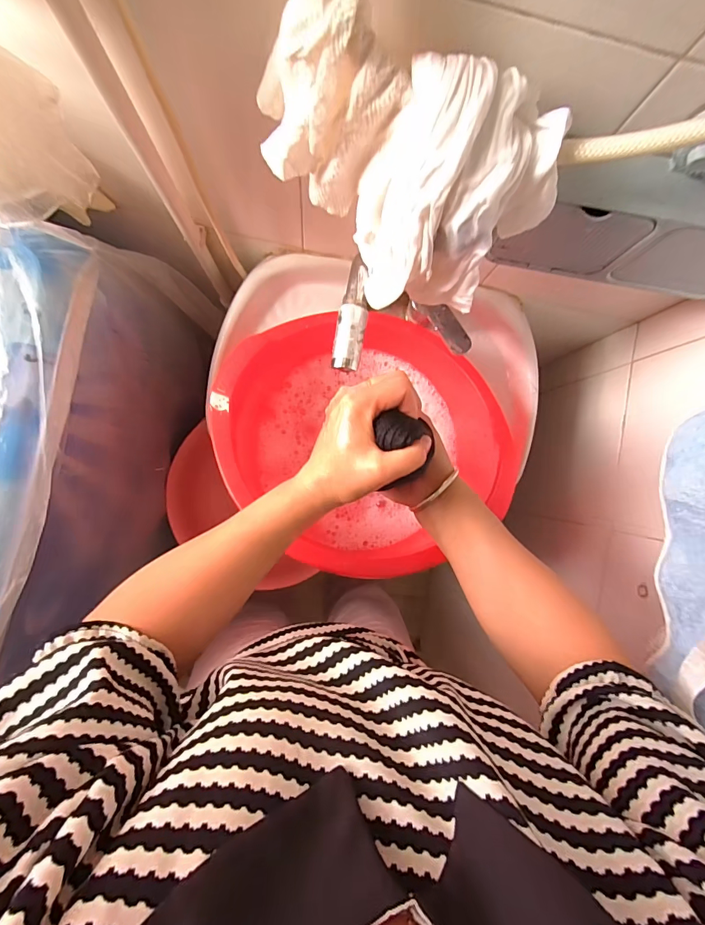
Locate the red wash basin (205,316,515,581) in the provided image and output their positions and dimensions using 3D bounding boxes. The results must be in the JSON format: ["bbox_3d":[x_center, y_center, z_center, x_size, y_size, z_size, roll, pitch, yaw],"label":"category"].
[{"bbox_3d":[0.012,-0.047,0.531,0.336,0.153,0.322,0,89,-5],"label":"red wash basin"}]

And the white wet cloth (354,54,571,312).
[{"bbox_3d":[0.074,-0.198,0.325,0.129,0.152,0.089,0,89,-5],"label":"white wet cloth"}]

